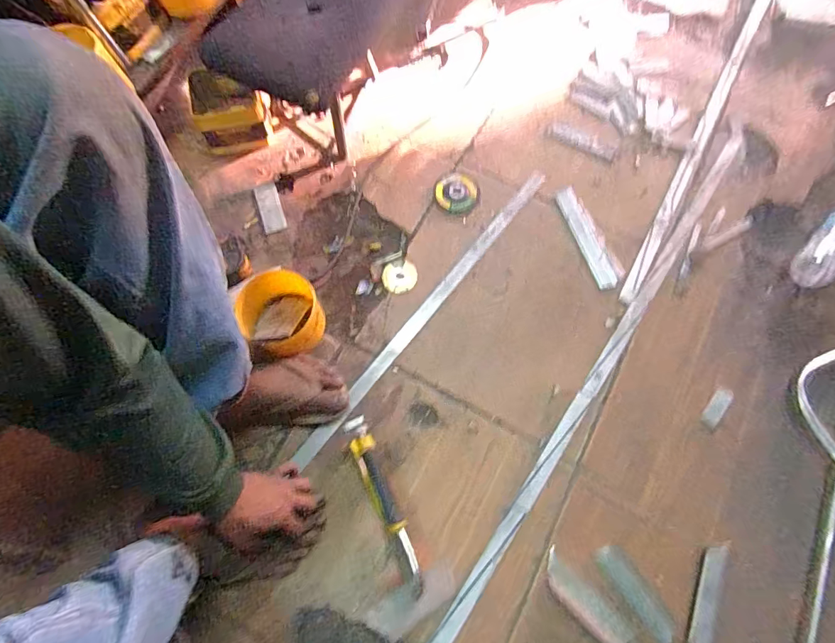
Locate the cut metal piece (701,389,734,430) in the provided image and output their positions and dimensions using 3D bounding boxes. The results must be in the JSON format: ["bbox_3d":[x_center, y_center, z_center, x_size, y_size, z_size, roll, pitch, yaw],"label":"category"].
[{"bbox_3d":[0.465,0.133,0.664,0.024,0.009,0.070,37,76,12],"label":"cut metal piece"}]

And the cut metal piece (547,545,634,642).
[{"bbox_3d":[0.220,0.372,0.569,0.040,0.009,0.133,-41,75,-11],"label":"cut metal piece"}]

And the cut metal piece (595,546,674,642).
[{"bbox_3d":[0.292,0.364,0.571,0.033,0.013,0.127,-33,74,-9],"label":"cut metal piece"}]

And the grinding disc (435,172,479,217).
[{"bbox_3d":[0.071,-0.233,0.778,0.077,0.007,0.084,0,72,1],"label":"grinding disc"}]

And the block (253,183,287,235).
[{"bbox_3d":[-0.266,-0.205,0.774,0.041,0.007,0.104,-20,72,-5],"label":"block"}]

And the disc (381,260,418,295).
[{"bbox_3d":[-0.030,-0.076,0.731,0.058,0.004,0.057,0,72,1],"label":"disc"}]

